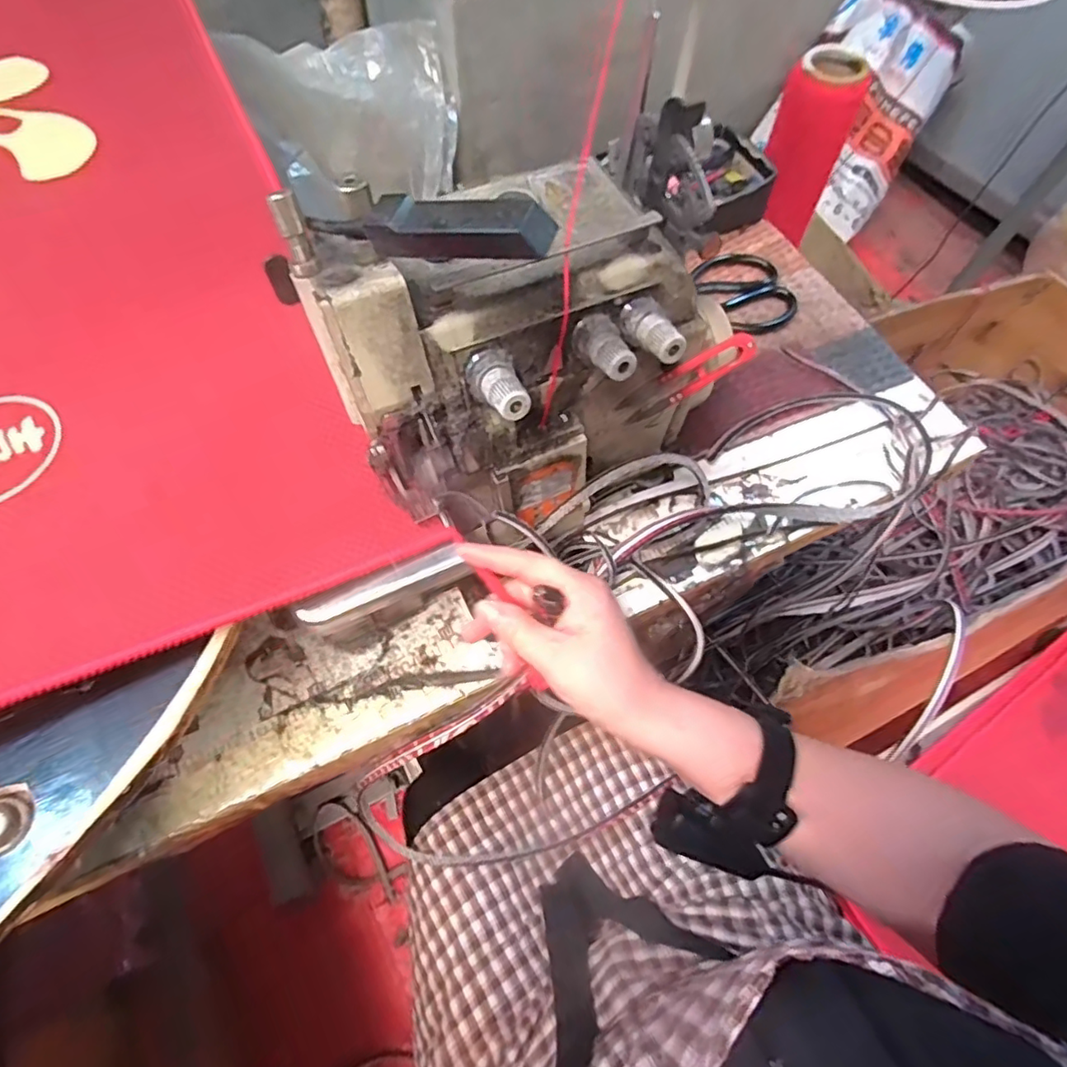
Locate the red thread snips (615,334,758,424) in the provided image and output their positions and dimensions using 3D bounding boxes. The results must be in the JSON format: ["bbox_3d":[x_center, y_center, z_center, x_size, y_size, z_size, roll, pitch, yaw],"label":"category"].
[{"bbox_3d":[0.106,-0.107,0.410,0.097,0.022,0.015,-29,65,6],"label":"red thread snips"}]

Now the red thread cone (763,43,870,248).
[{"bbox_3d":[0.347,-0.497,0.765,0.090,0.184,0.098,22,63,8],"label":"red thread cone"}]

